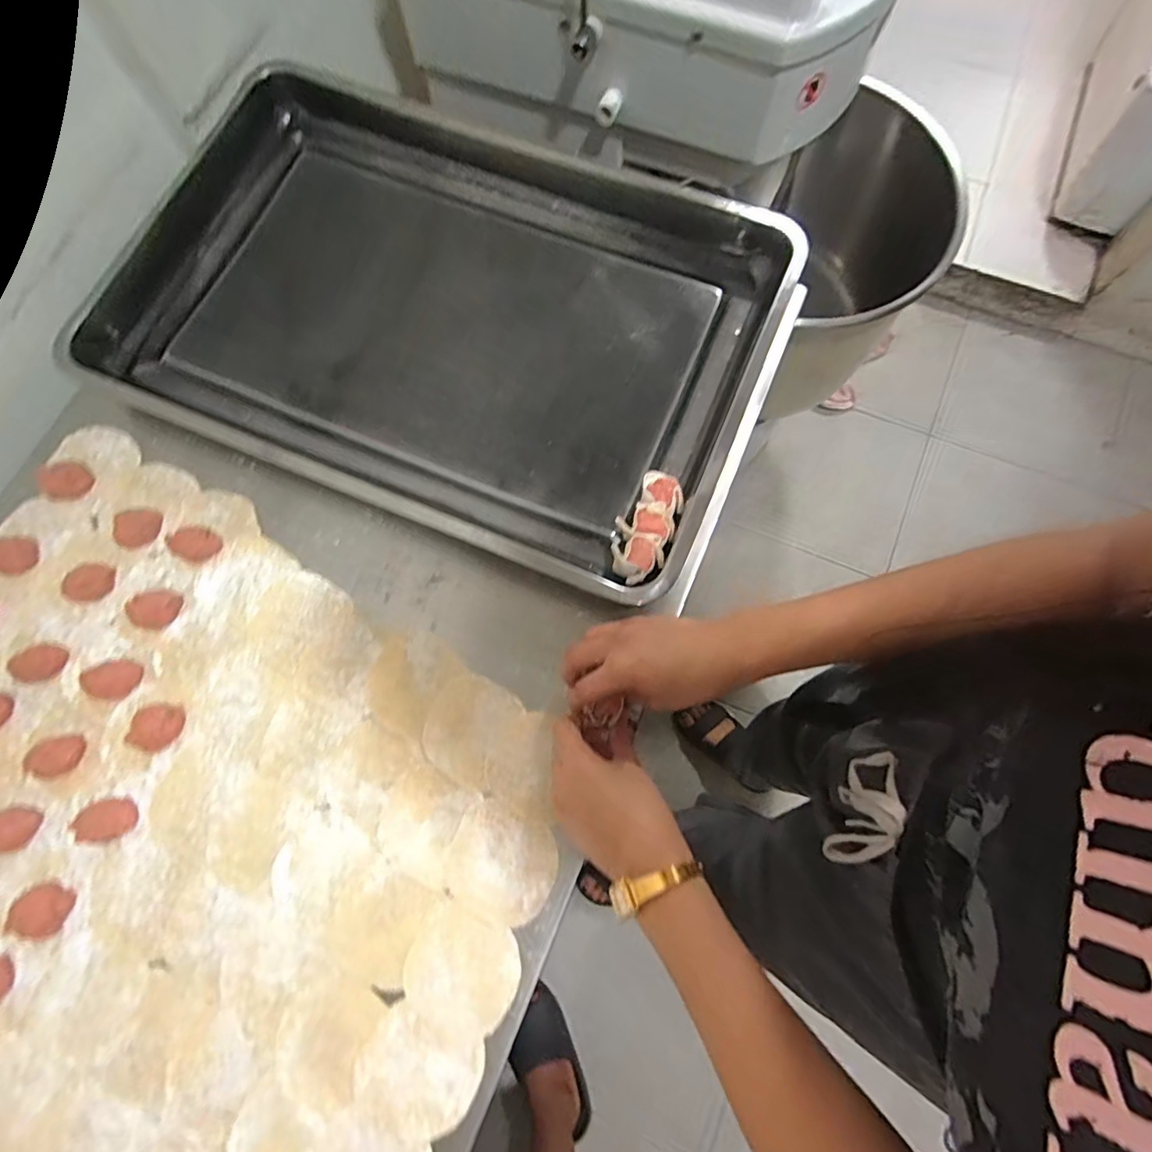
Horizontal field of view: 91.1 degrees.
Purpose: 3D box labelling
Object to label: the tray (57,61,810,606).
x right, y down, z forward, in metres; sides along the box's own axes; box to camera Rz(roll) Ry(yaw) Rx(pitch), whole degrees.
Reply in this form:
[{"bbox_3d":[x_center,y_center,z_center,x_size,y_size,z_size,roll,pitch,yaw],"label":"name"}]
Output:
[{"bbox_3d":[-0.131,-0.246,0.530,0.600,0.048,0.391,23,76,6],"label":"tray"}]

